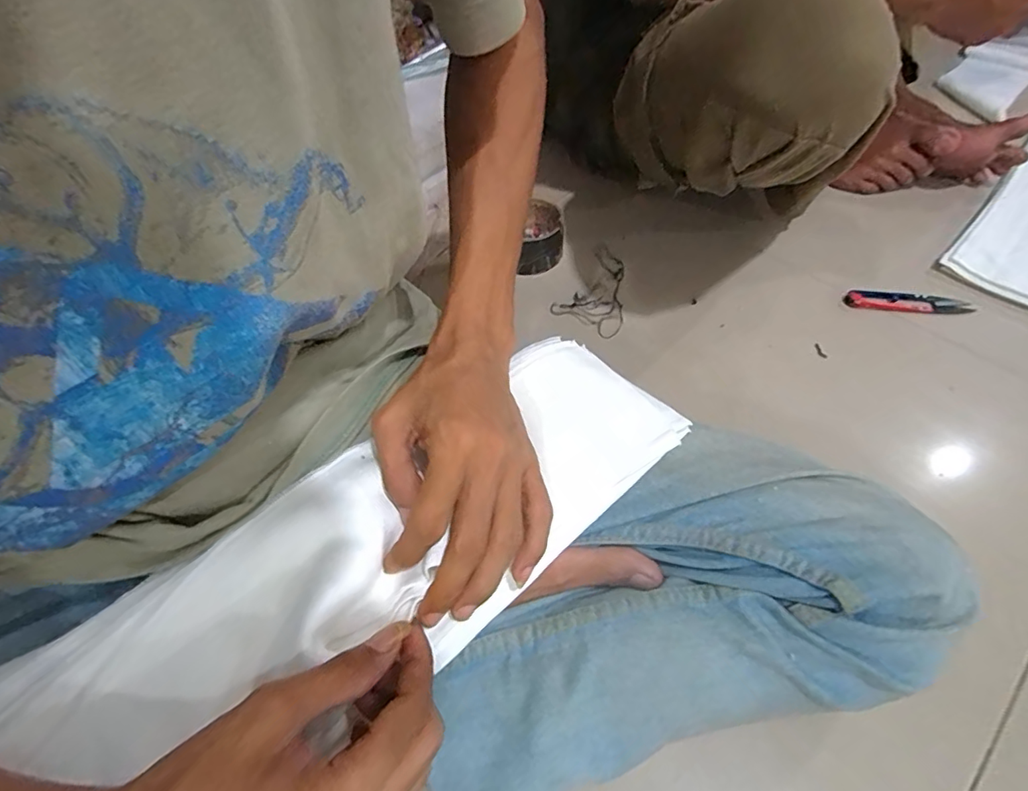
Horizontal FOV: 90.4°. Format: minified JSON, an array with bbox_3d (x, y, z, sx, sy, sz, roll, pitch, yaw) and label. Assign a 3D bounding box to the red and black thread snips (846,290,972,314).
[{"bbox_3d":[0.401,-0.095,0.515,0.117,0.010,0.022,-1,54,2],"label":"red and black thread snips"}]

